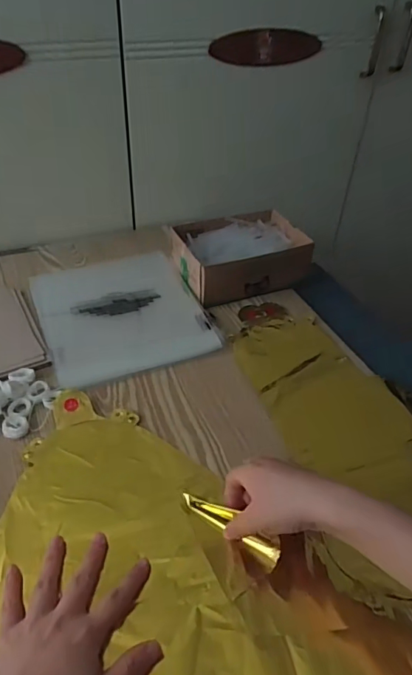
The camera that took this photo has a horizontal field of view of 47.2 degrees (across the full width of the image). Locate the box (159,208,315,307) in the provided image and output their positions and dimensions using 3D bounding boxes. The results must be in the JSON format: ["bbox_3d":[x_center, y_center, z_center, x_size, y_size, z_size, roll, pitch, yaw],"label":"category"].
[{"bbox_3d":[0.048,-0.127,0.714,0.186,0.057,0.143,-15,45,-20],"label":"box"}]

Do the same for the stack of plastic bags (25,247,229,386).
[{"bbox_3d":[-0.115,-0.037,0.639,0.202,0.021,0.214,-15,45,-19],"label":"stack of plastic bags"}]

